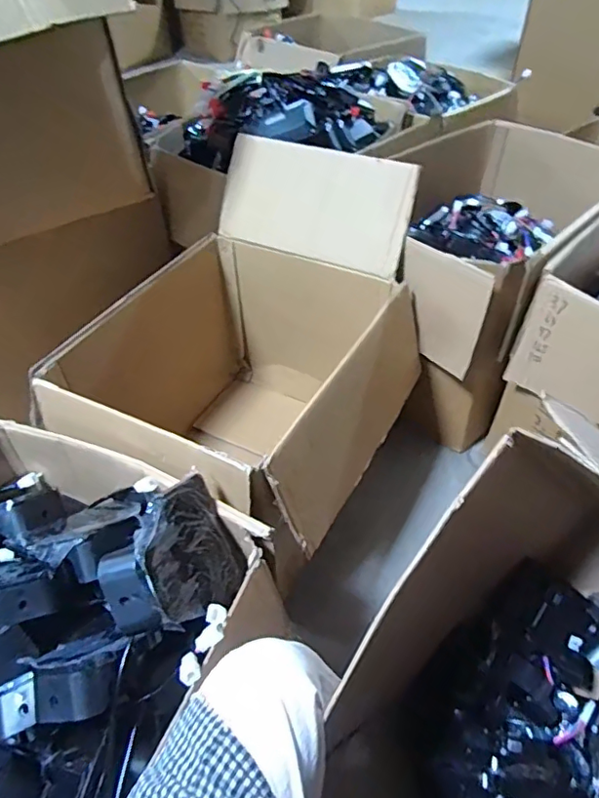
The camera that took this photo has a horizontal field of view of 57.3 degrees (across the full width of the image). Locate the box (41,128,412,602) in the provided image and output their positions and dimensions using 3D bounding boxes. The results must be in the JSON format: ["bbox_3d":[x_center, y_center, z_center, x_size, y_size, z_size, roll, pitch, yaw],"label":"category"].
[{"bbox_3d":[-0.068,-0.067,1.090,0.517,0.554,0.686,21,49,22],"label":"box"}]

